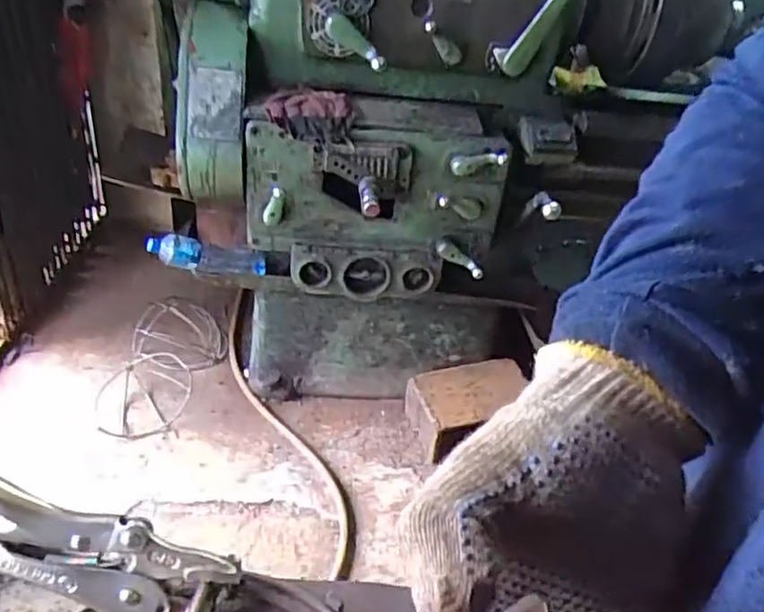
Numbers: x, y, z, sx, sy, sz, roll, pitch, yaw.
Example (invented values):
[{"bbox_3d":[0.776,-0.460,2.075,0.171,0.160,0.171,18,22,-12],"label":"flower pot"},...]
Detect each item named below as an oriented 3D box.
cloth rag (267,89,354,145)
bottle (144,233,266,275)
[{"bbox_3d":[-0.144,-0.392,1.298,0.174,0.056,0.157,6,35,-2],"label":"cloth rag"},{"bbox_3d":[-0.409,-0.119,1.506,0.272,0.091,0.065,9,30,-34],"label":"bottle"}]

